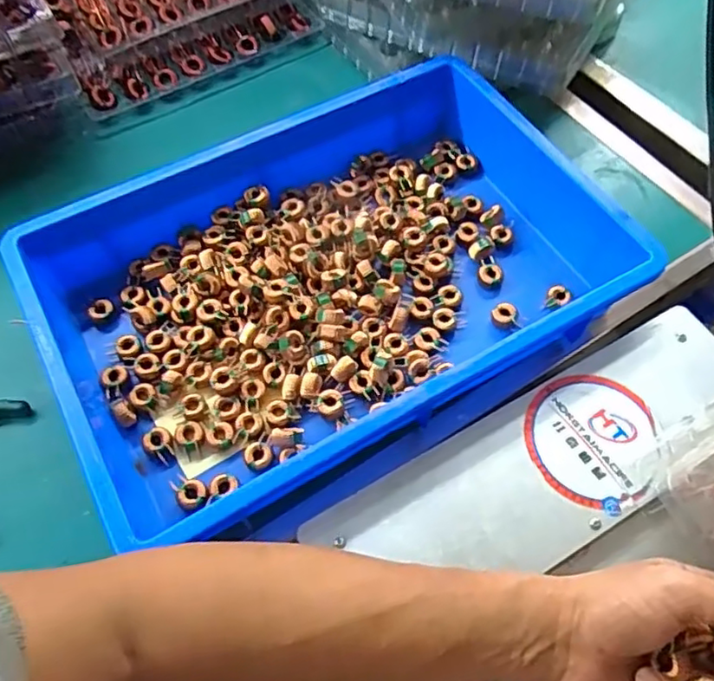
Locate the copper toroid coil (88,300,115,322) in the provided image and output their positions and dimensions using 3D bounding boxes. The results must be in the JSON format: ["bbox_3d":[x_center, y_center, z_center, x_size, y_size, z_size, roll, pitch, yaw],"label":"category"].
[{"bbox_3d":[-0.218,-0.027,0.517,0.021,0.006,0.016,-34,67,-18],"label":"copper toroid coil"}]

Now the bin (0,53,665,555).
[{"bbox_3d":[-0.021,-0.052,0.502,0.431,0.080,0.286,-27,65,-15],"label":"bin"}]

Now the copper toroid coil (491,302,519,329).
[{"bbox_3d":[0.124,-0.021,0.515,0.021,0.012,0.019,34,66,16],"label":"copper toroid coil"}]

